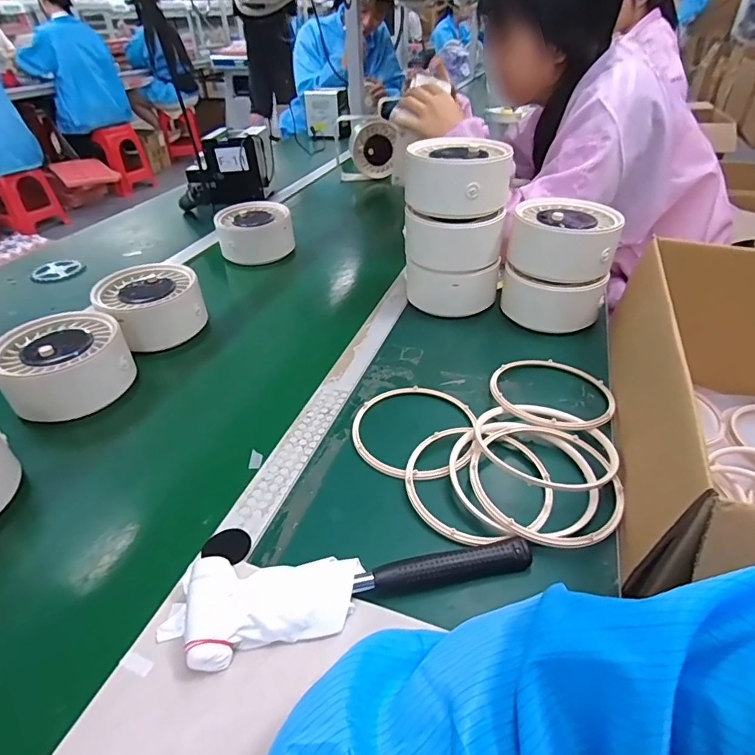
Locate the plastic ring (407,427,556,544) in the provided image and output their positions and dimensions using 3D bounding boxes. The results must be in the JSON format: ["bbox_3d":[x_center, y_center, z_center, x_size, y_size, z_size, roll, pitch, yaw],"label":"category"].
[{"bbox_3d":[0.096,0.096,0.455,0.135,0.010,0.139,0,38,0],"label":"plastic ring"}]

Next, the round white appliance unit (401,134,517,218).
[{"bbox_3d":[0.104,-0.274,0.647,0.131,0.073,0.120,0,38,0],"label":"round white appliance unit"}]

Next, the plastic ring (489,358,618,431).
[{"bbox_3d":[0.203,0.010,0.557,0.139,0.014,0.136,0,38,0],"label":"plastic ring"}]

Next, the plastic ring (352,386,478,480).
[{"bbox_3d":[0.040,0.053,0.517,0.135,0.017,0.142,0,38,0],"label":"plastic ring"}]

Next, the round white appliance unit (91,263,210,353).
[{"bbox_3d":[-0.325,-0.098,0.694,0.127,0.084,0.128,0,38,0],"label":"round white appliance unit"}]

